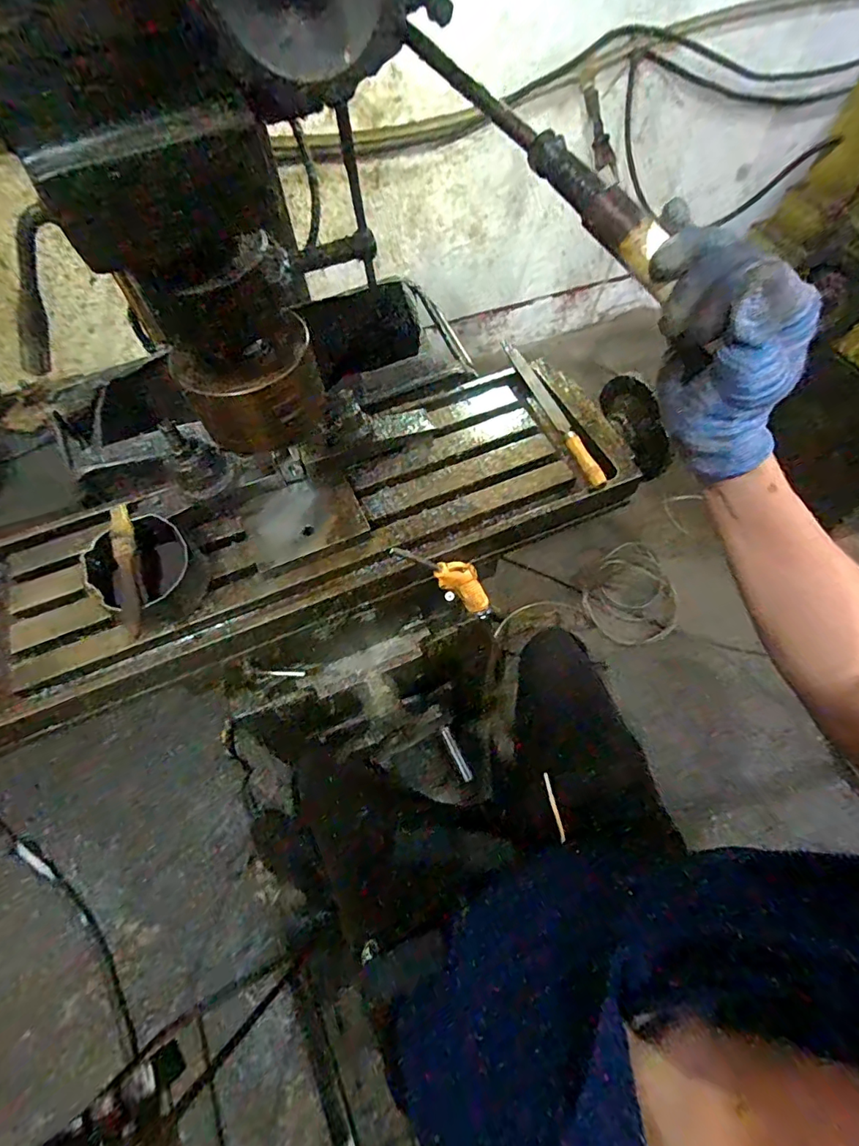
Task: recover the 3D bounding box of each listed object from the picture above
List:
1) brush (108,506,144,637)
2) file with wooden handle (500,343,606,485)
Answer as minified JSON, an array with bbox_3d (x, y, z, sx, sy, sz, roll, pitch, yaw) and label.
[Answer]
[{"bbox_3d":[-0.310,-0.006,0.503,0.022,0.021,0.155,-17,62,-8],"label":"brush"},{"bbox_3d":[0.163,-0.220,0.647,0.024,0.020,0.282,-17,62,-8],"label":"file with wooden handle"}]

